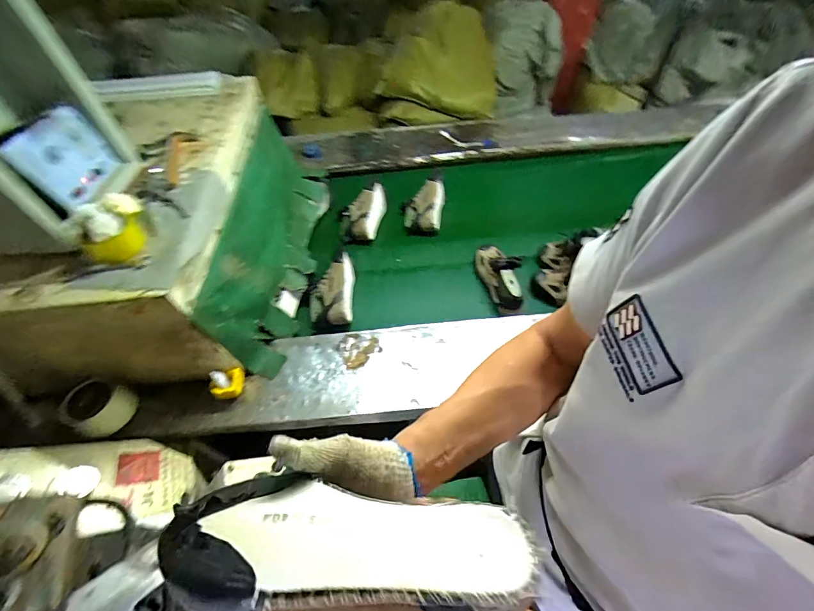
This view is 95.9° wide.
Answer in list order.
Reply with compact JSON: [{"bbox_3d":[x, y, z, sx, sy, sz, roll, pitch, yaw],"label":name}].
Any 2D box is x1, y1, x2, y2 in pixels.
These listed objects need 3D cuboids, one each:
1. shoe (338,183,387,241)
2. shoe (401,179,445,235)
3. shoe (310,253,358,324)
[{"bbox_3d":[-0.147,-0.334,1.299,0.120,0.073,0.264,14,57,15],"label":"shoe"},{"bbox_3d":[0.055,-0.338,1.281,0.151,0.102,0.186,-2,54,4],"label":"shoe"},{"bbox_3d":[-0.216,-0.050,1.077,0.125,0.074,0.225,0,54,6],"label":"shoe"}]

